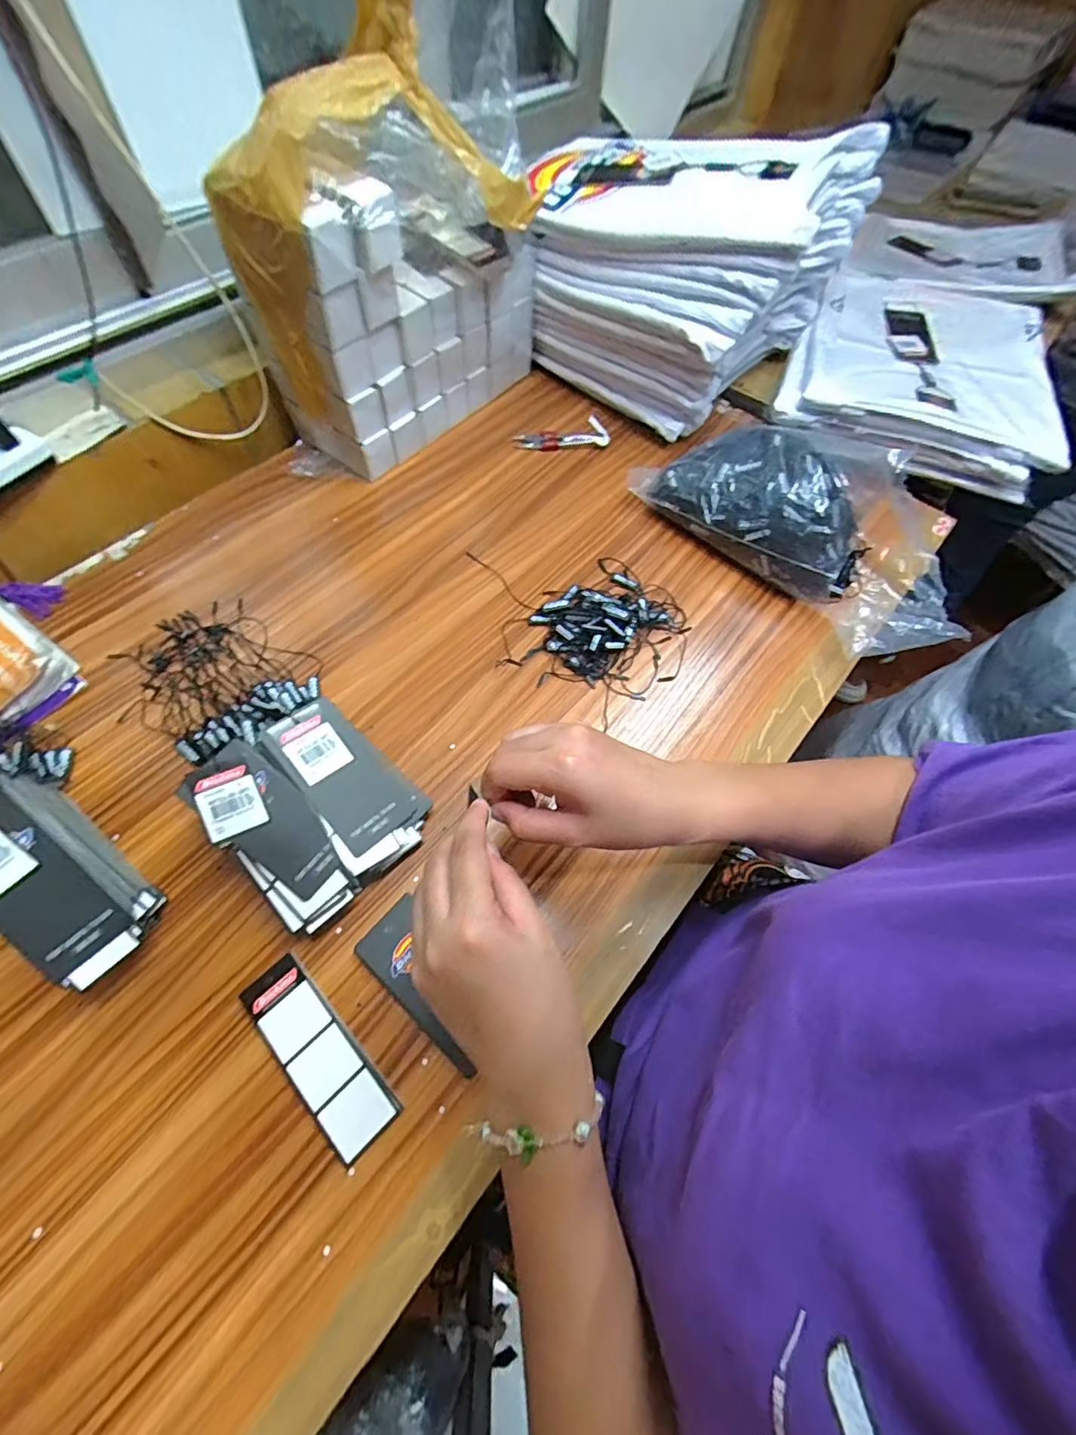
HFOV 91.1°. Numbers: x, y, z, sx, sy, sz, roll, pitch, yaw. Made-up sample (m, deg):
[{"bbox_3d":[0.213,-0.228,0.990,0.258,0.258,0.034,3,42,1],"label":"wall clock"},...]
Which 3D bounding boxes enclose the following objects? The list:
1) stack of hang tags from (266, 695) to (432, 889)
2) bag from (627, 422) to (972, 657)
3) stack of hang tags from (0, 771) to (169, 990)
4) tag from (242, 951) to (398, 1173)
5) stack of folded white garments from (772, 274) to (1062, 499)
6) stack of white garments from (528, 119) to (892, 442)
[{"bbox_3d":[-0.134,0.049,0.378,0.115,0.060,0.067,42,67,17],"label":"stack of hang tags"},{"bbox_3d":[0.267,-0.198,0.517,0.169,0.088,0.315,-37,70,-20],"label":"bag"},{"bbox_3d":[-0.300,0.101,0.327,0.127,0.087,0.054,38,66,16],"label":"stack of hang tags"},{"bbox_3d":[-0.135,0.204,0.323,0.038,0.004,0.118,-39,71,-23],"label":"tag"},{"bbox_3d":[0.456,-0.444,0.637,0.269,0.046,0.407,21,63,7],"label":"stack of folded white garments"},{"bbox_3d":[0.152,-0.520,0.620,0.315,0.201,0.302,33,65,13],"label":"stack of white garments"}]

